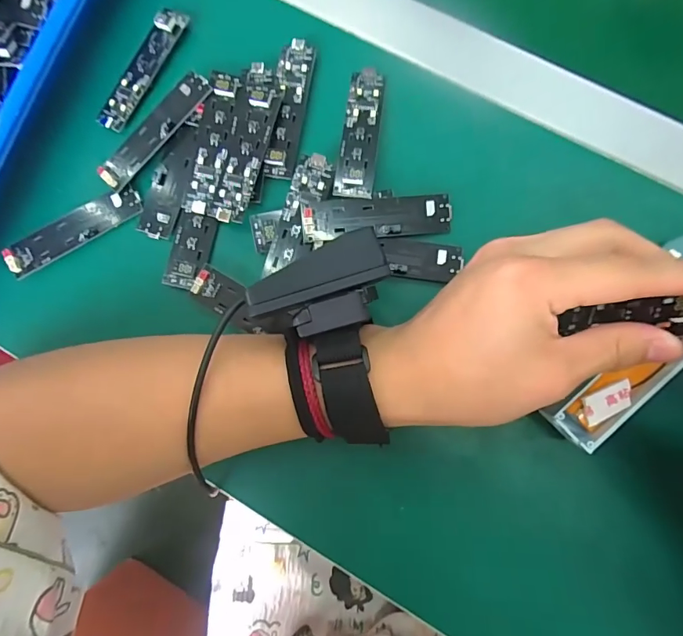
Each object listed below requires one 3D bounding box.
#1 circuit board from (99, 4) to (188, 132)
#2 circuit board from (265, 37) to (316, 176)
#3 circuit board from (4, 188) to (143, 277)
[{"bbox_3d":[-0.136,-0.170,0.297,0.020,0.006,0.092,28,87,7],"label":"circuit board"},{"bbox_3d":[-0.035,-0.137,0.286,0.022,0.009,0.091,10,85,6],"label":"circuit board"},{"bbox_3d":[-0.175,-0.058,0.285,0.091,0.007,0.022,-30,82,1],"label":"circuit board"}]

